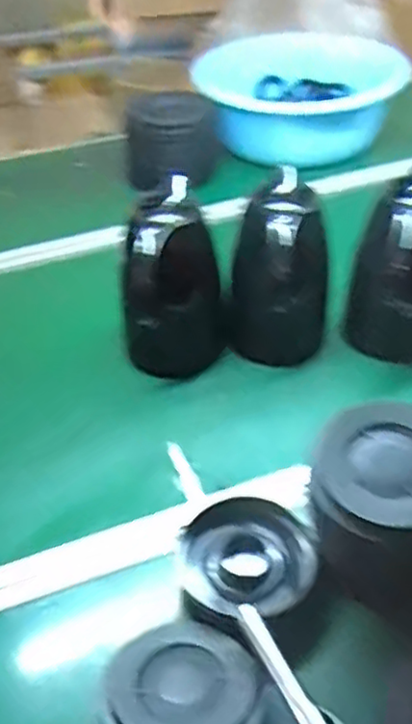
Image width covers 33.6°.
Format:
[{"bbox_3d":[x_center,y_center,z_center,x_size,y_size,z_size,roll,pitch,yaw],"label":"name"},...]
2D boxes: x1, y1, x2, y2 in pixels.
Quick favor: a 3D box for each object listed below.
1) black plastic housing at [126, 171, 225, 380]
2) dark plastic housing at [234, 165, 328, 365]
[{"bbox_3d":[-0.039,-0.085,0.805,0.111,0.200,0.116,-1,42,3],"label":"black plastic housing"},{"bbox_3d":[0.089,-0.090,0.823,0.099,0.224,0.123,30,51,32],"label":"dark plastic housing"}]

